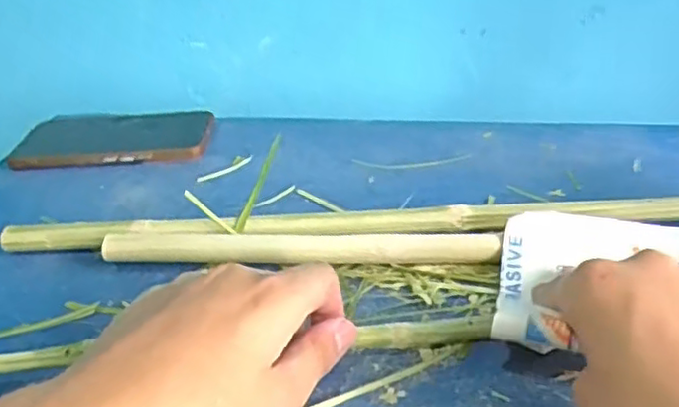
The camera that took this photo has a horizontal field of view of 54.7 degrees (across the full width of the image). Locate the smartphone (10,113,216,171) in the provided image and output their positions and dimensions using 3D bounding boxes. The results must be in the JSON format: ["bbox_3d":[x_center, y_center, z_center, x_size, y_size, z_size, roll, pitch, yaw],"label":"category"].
[{"bbox_3d":[-0.196,-0.056,0.572,0.166,0.011,0.083,-3,32,1],"label":"smartphone"}]

